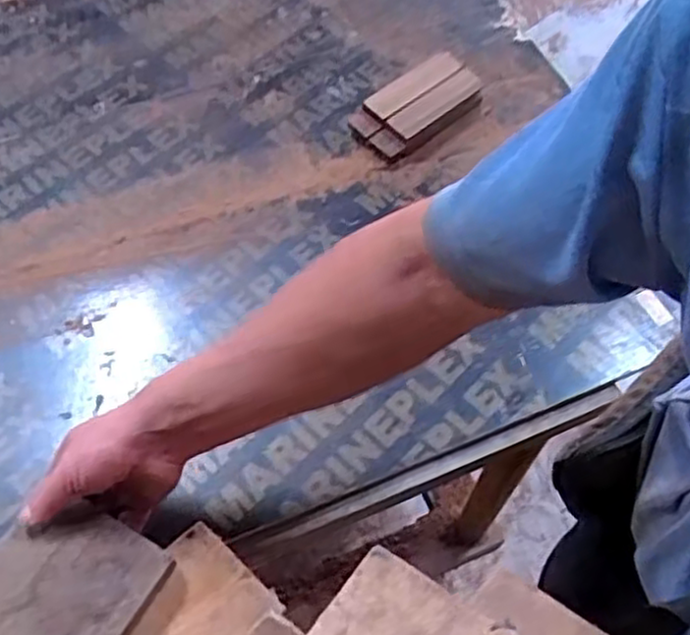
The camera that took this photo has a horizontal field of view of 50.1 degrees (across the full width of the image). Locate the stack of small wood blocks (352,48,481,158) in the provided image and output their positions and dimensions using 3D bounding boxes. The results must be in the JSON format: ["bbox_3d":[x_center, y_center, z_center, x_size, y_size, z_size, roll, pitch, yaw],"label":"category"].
[{"bbox_3d":[0.087,-0.243,0.846,0.155,0.035,0.075,-37,67,-22],"label":"stack of small wood blocks"}]

